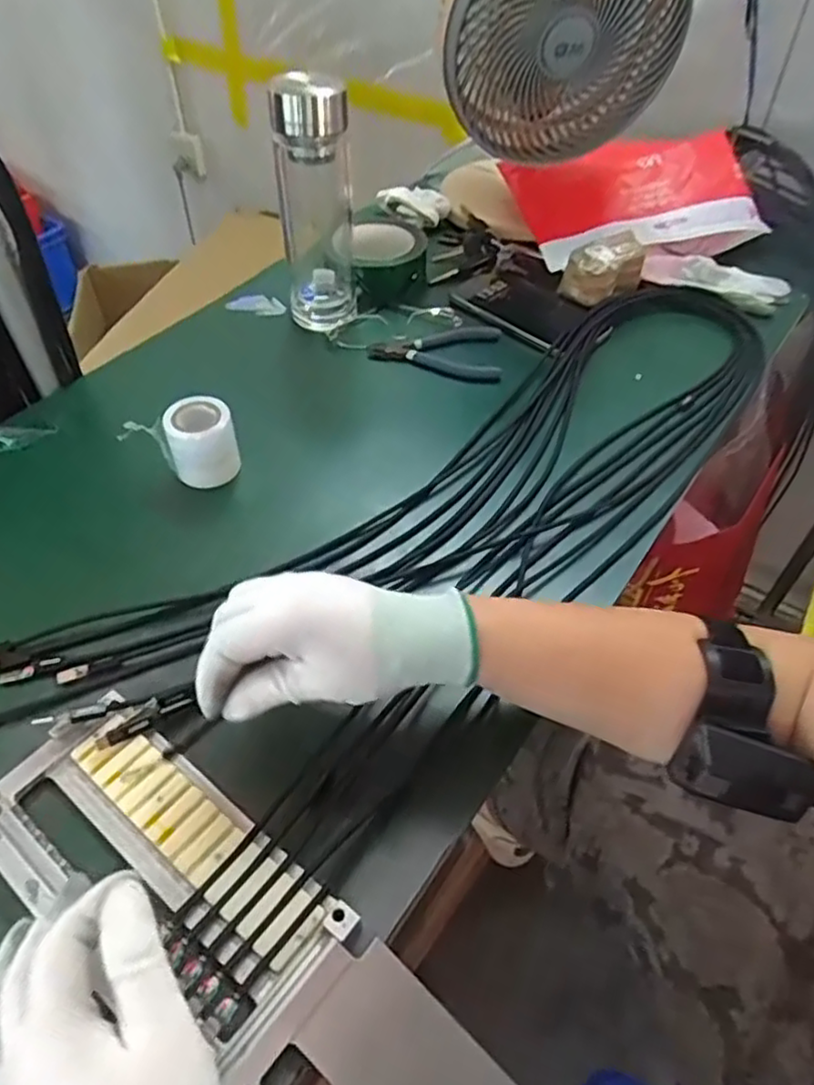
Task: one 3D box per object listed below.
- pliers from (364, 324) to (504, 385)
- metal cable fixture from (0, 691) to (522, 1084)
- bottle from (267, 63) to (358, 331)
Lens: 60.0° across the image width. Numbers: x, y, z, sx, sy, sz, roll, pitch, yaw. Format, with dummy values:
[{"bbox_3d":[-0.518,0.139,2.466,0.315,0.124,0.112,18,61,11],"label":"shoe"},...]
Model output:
[{"bbox_3d":[0.027,-0.186,0.682,0.125,0.015,0.078,2,49,2],"label":"pliers"},{"bbox_3d":[-0.053,0.222,0.338,0.390,0.046,0.102,37,57,14],"label":"metal cable fixture"},{"bbox_3d":[-0.083,-0.311,0.646,0.067,0.201,0.066,-6,49,-6],"label":"bottle"}]

